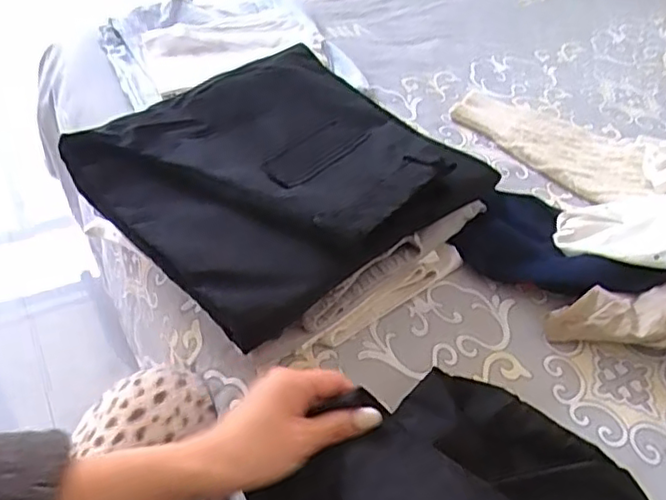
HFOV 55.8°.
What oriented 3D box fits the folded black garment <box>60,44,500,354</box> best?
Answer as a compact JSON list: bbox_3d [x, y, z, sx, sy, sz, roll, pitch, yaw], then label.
[{"bbox_3d":[-0.058,-0.098,0.690,0.340,0.071,0.354,36,53,27],"label":"folded black garment"}]

